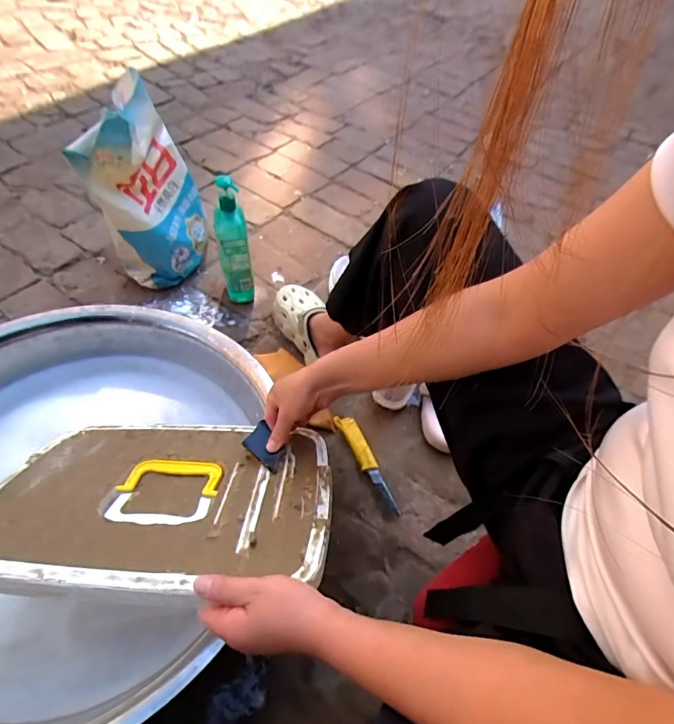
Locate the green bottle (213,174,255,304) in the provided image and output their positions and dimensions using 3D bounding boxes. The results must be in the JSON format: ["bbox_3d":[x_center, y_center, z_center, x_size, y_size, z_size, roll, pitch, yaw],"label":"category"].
[{"bbox_3d":[-0.220,-0.245,0.896,0.063,0.270,0.066,-7,54,-10],"label":"green bottle"}]

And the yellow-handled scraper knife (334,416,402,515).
[{"bbox_3d":[0.059,0.183,0.773,0.037,0.025,0.203,-21,58,-20],"label":"yellow-handled scraper knife"}]

